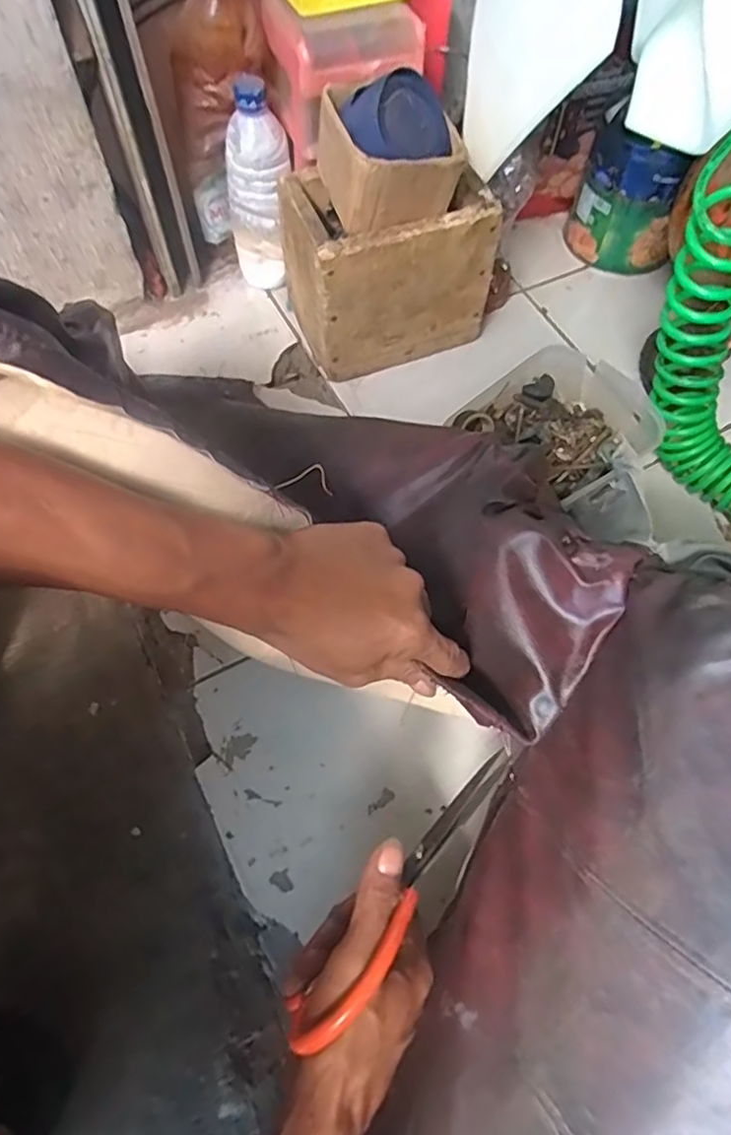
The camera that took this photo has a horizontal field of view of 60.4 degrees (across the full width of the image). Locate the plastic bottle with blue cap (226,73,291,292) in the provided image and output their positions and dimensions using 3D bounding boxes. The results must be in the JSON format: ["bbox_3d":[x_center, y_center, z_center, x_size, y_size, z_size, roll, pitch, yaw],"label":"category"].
[{"bbox_3d":[-0.120,-0.418,0.714,0.072,0.213,0.059,-8,64,-5],"label":"plastic bottle with blue cap"}]

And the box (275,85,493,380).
[{"bbox_3d":[0.025,-0.351,0.676,0.204,0.221,0.139,-17,65,-10],"label":"box"}]

